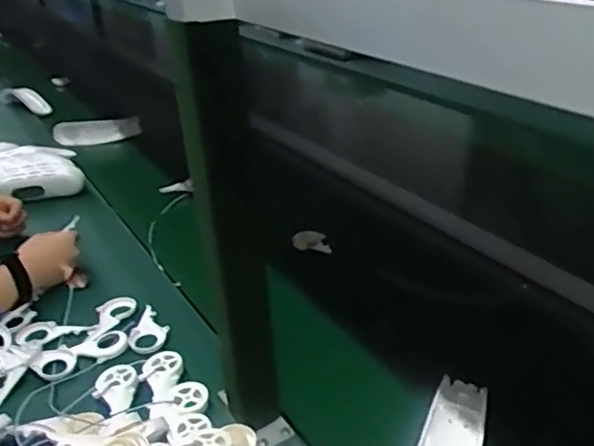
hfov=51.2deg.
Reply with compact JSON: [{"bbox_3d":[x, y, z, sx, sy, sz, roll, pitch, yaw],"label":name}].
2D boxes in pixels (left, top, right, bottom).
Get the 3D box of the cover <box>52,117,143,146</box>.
[{"bbox_3d":[-0.454,-0.209,1.411,0.189,0.059,0.043,-12,28,-10],"label":"cover"}]

